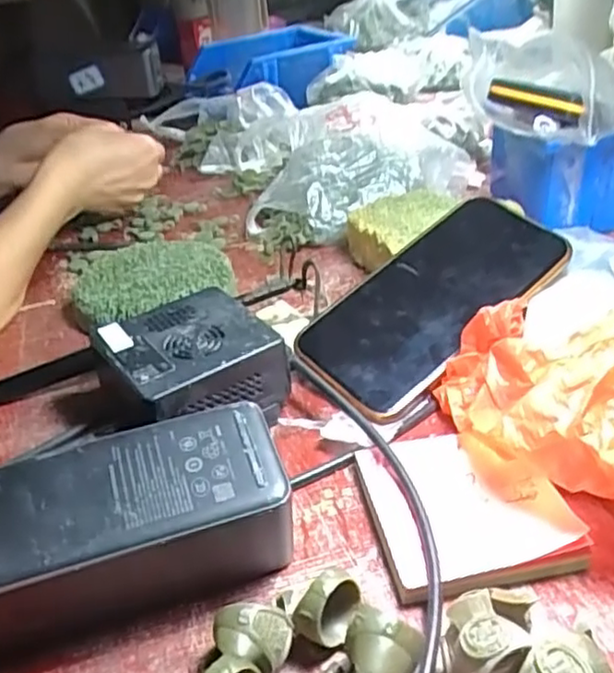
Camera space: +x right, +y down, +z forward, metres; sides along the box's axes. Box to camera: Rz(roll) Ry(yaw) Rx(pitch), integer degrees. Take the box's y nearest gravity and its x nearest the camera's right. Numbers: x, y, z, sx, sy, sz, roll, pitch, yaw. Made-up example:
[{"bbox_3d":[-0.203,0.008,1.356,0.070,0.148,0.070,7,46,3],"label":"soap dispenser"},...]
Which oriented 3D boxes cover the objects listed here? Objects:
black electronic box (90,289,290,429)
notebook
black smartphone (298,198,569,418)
[{"bbox_3d":[-0.058,0.022,0.351,0.079,0.050,0.083,-24,37,-28],"label":"black electronic box"},{"bbox_3d":[0.065,0.072,0.291,0.074,0.016,0.084,-10,33,-9],"label":"notebook"},{"bbox_3d":[0.072,-0.024,0.391,0.164,0.010,0.080,-40,53,-21],"label":"black smartphone"}]

